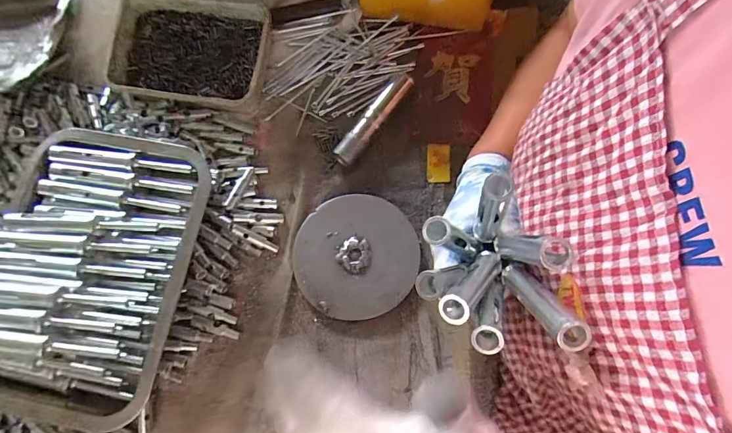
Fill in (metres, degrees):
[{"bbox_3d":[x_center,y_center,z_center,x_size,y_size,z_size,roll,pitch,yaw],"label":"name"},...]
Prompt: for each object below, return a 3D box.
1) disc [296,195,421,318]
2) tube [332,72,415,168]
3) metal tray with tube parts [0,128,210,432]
[{"bbox_3d":[-0.010,0.038,0.402,0.124,0.009,0.123,-8,76,-2],"label":"disc"},{"bbox_3d":[0.009,-0.108,0.442,0.020,0.026,0.121,37,79,8],"label":"tube"},{"bbox_3d":[-0.261,0.044,0.370,0.180,0.072,0.266,10,74,5],"label":"metal tray with tube parts"}]

